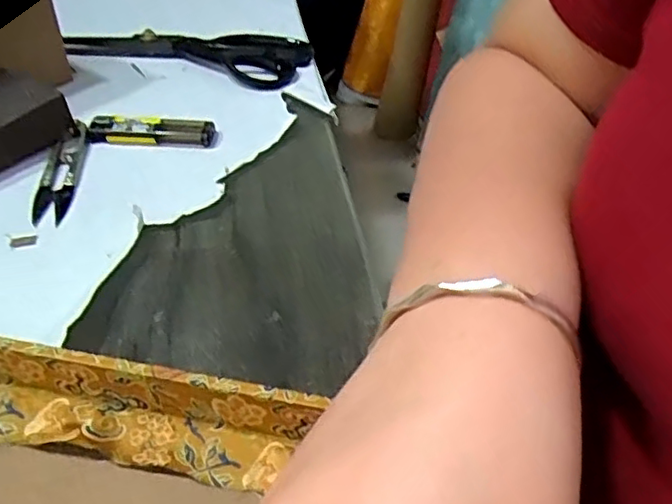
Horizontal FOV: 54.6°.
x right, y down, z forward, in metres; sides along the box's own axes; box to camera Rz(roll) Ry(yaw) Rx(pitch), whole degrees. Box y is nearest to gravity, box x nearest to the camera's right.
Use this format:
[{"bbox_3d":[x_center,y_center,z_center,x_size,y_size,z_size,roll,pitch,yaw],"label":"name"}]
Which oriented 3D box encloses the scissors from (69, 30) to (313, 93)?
[{"bbox_3d":[-0.117,-0.160,0.514,0.184,0.023,0.064,11,45,9],"label":"scissors"}]

